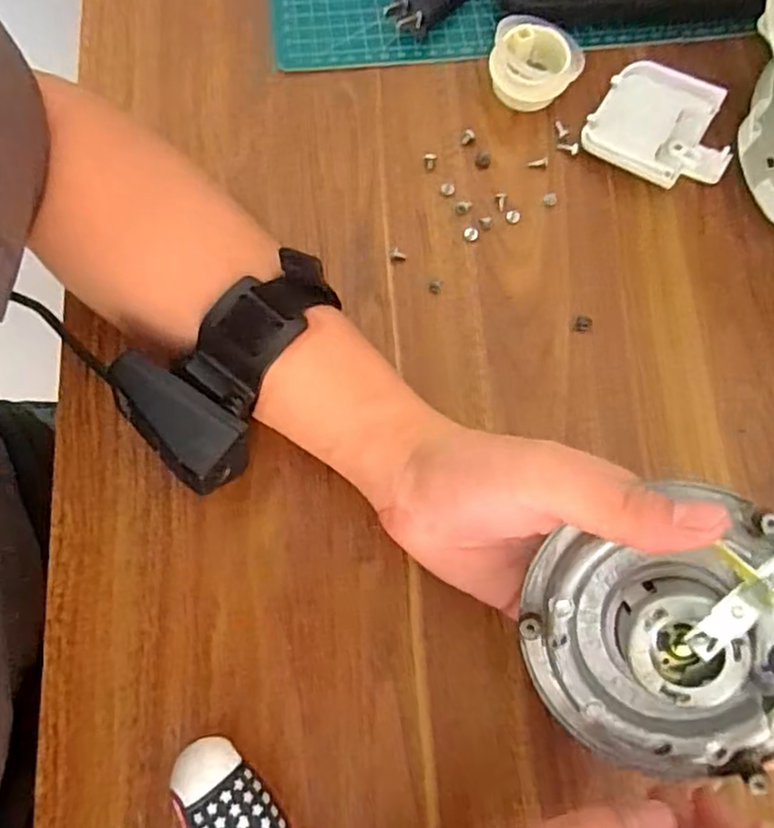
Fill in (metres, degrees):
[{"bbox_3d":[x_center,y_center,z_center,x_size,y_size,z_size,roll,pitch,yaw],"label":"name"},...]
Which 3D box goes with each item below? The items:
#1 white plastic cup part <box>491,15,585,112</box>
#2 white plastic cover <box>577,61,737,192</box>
[{"bbox_3d":[0.087,-0.210,0.385,0.050,0.024,0.047,-2,76,-2],"label":"white plastic cup part"},{"bbox_3d":[0.163,-0.167,0.381,0.080,0.014,0.070,30,77,6],"label":"white plastic cover"}]

